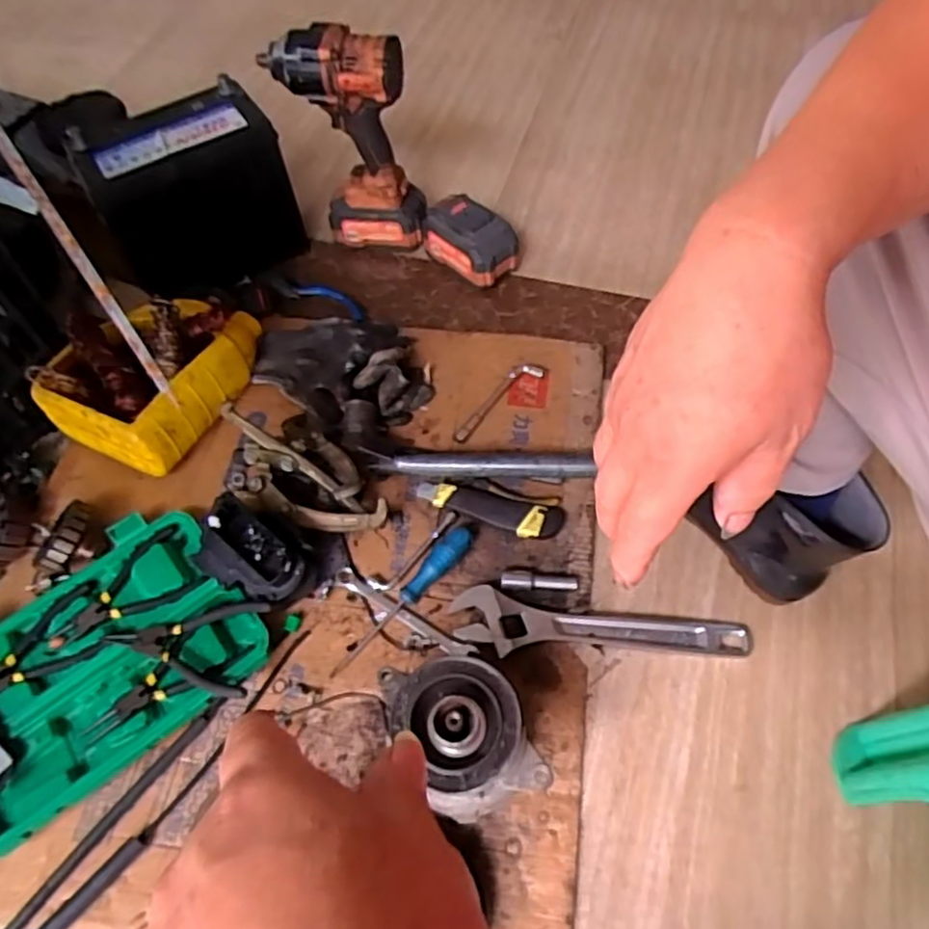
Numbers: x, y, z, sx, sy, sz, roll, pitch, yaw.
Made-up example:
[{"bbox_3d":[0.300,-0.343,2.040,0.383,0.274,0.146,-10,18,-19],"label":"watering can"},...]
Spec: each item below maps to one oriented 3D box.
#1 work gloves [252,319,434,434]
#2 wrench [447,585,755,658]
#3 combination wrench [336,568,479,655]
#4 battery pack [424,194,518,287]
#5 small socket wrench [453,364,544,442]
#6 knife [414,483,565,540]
[{"bbox_3d":[-0.145,-0.132,0.837,0.222,0.065,0.167,32,63,20],"label":"work gloves"},{"bbox_3d":[0.132,0.165,0.669,0.285,0.020,0.059,7,57,5],"label":"wrench"},{"bbox_3d":[-0.063,0.150,0.688,0.165,0.013,0.023,28,61,17],"label":"combination wrench"},{"bbox_3d":[0.009,-0.303,0.927,0.077,0.084,0.125,-37,64,-21],"label":"battery pack"},{"bbox_3d":[0.037,-0.078,0.819,0.147,0.009,0.030,-40,65,-22],"label":"small socket wrench"},{"bbox_3d":[0.027,0.043,0.744,0.161,0.020,0.042,18,59,12],"label":"knife"}]

